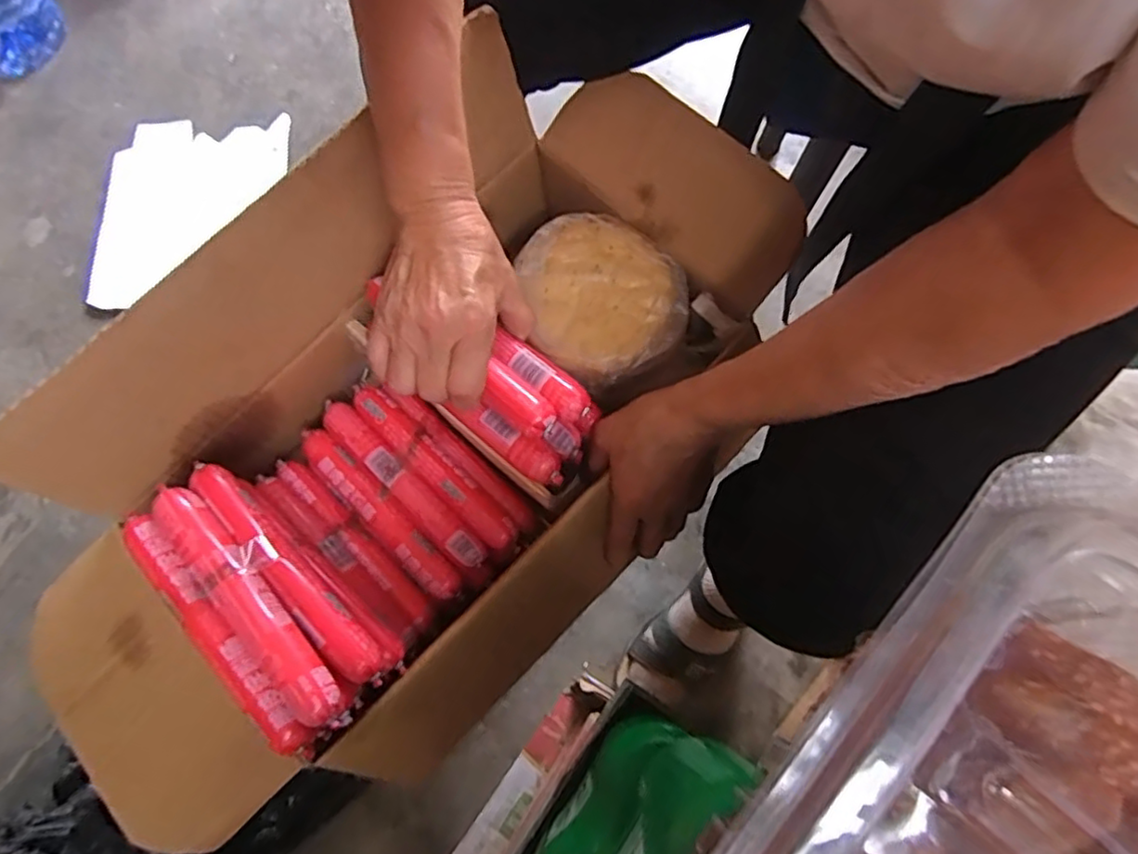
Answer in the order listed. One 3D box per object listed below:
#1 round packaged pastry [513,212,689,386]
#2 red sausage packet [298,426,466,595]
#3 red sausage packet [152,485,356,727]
[{"bbox_3d":[0.025,-0.097,0.466,0.112,0.028,0.120,-9,72,2],"label":"round packaged pastry"},{"bbox_3d":[-0.143,0.062,0.476,0.029,0.027,0.165,-44,74,-9],"label":"red sausage packet"},{"bbox_3d":[-0.185,0.099,0.360,0.029,0.026,0.161,-42,73,-8],"label":"red sausage packet"}]

